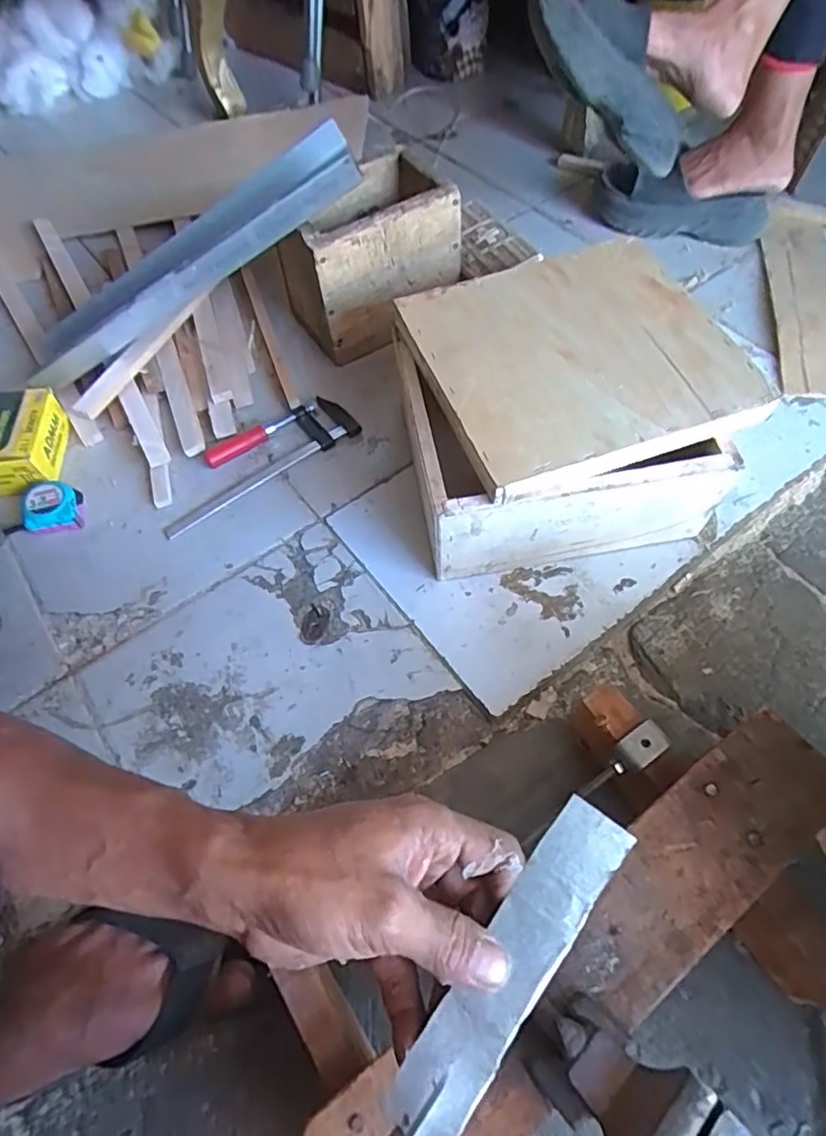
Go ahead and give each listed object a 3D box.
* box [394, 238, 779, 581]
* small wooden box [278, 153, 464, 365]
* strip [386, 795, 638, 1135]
[{"bbox_3d":[0.153,-0.172,0.654,0.315,0.166,0.290,-9,62,-3],"label":"box"},{"bbox_3d":[-0.058,-0.389,0.778,0.212,0.155,0.130,-36,66,-17],"label":"small wooden box"},{"bbox_3d":[0.044,0.171,0.266,0.032,0.004,0.147,32,72,25],"label":"strip"}]

